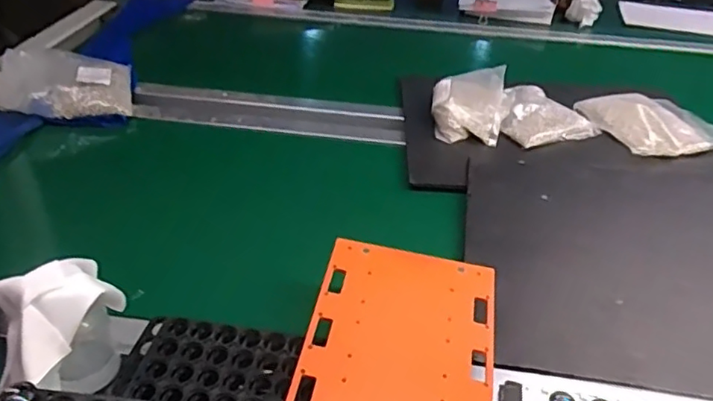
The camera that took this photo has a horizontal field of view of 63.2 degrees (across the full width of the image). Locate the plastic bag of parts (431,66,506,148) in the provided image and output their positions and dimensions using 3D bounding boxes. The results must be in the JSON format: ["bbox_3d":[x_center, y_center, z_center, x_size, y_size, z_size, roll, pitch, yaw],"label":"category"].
[{"bbox_3d":[0.176,-0.151,0.922,0.117,0.052,0.150,9,38,10],"label":"plastic bag of parts"}]

